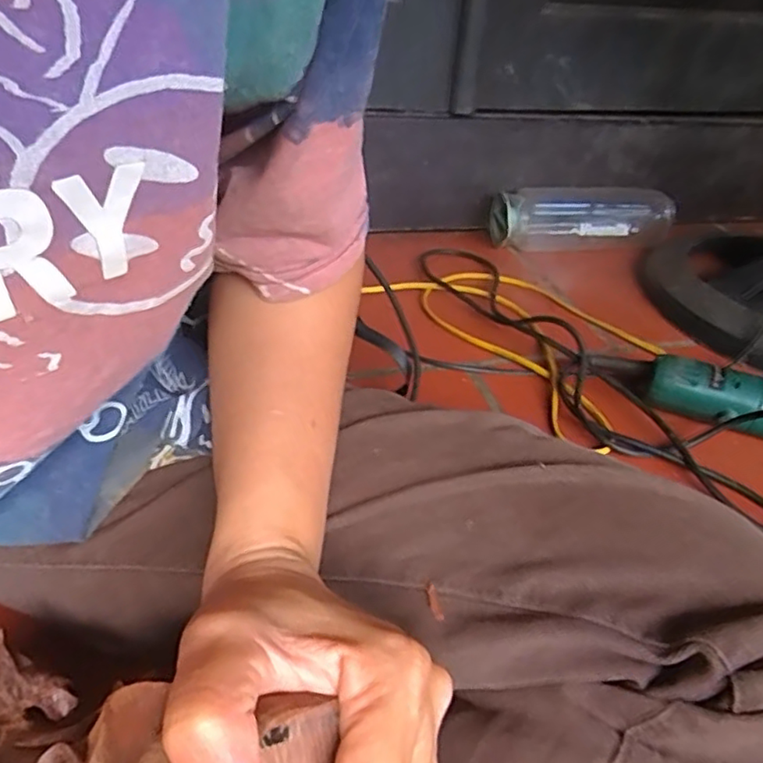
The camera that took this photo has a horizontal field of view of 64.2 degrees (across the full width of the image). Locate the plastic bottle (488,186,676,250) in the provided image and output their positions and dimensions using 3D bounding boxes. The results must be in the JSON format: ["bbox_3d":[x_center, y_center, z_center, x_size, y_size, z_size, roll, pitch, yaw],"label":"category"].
[{"bbox_3d":[0.290,-0.234,0.888,0.256,0.075,0.073,2,37,-4],"label":"plastic bottle"}]

